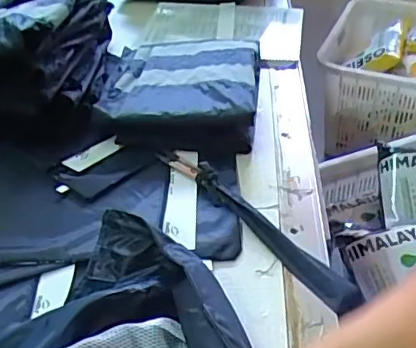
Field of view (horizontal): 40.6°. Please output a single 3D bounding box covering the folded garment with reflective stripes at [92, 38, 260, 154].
[{"bbox_3d":[-0.043,-0.133,0.839,0.241,0.051,0.276,-2,39,0],"label":"folded garment with reflective stripes"}]

